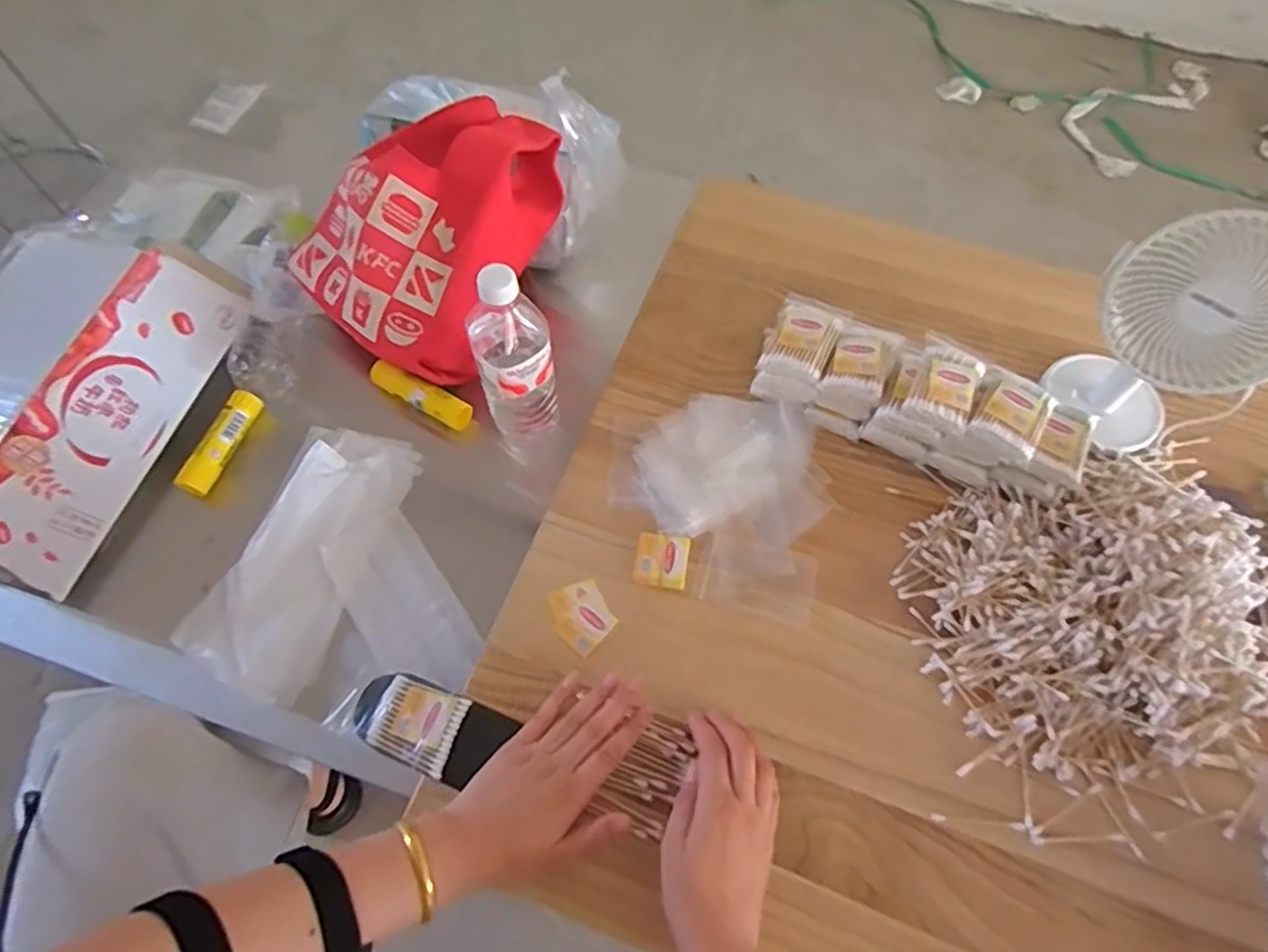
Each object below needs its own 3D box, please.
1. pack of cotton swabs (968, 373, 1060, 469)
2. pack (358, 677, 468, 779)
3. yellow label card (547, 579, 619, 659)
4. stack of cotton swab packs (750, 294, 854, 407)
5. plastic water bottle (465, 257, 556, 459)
[{"bbox_3d":[0.333,-0.052,0.606,0.056,0.022,0.074,31,66,14],"label":"pack of cotton swabs"},{"bbox_3d":[-0.177,0.198,0.555,0.076,0.016,0.058,18,64,8],"label":"pack"},{"bbox_3d":[-0.045,0.121,0.596,0.047,0.006,0.057,-31,68,-16],"label":"yellow label card"},{"bbox_3d":[0.158,-0.119,0.670,0.070,0.067,0.093,23,65,10],"label":"stack of cotton swab packs"},{"bbox_3d":[-0.110,-0.101,0.638,0.069,0.235,0.063,-15,64,-9],"label":"plastic water bottle"}]

